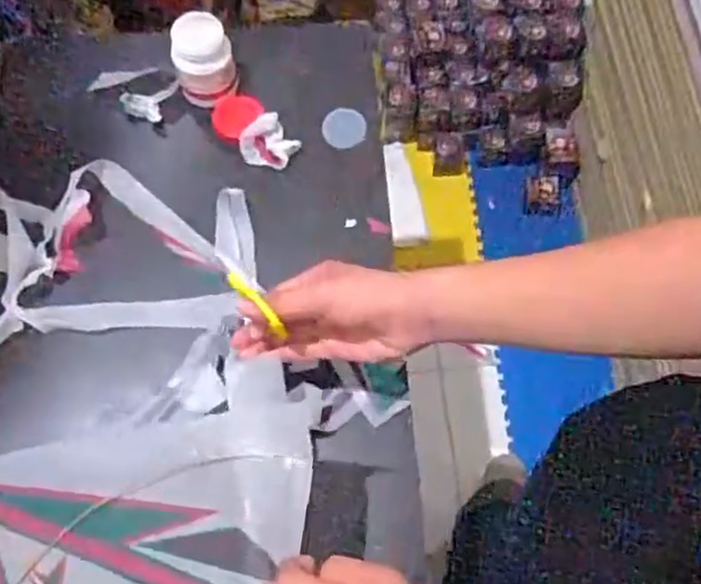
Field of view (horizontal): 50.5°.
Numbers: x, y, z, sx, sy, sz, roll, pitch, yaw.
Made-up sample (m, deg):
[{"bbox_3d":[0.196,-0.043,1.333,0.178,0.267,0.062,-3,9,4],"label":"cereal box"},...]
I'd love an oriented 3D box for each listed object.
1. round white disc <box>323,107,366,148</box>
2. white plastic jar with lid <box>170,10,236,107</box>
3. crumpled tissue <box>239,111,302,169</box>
[{"bbox_3d":[-0.006,-0.171,0.777,0.045,0.041,0.007,4,28,-4],"label":"round white disc"},{"bbox_3d":[-0.150,-0.232,0.744,0.062,0.071,0.053,-24,70,-9],"label":"white plastic jar with lid"},{"bbox_3d":[-0.085,-0.151,0.757,0.051,0.017,0.055,-36,73,-12],"label":"crumpled tissue"}]

